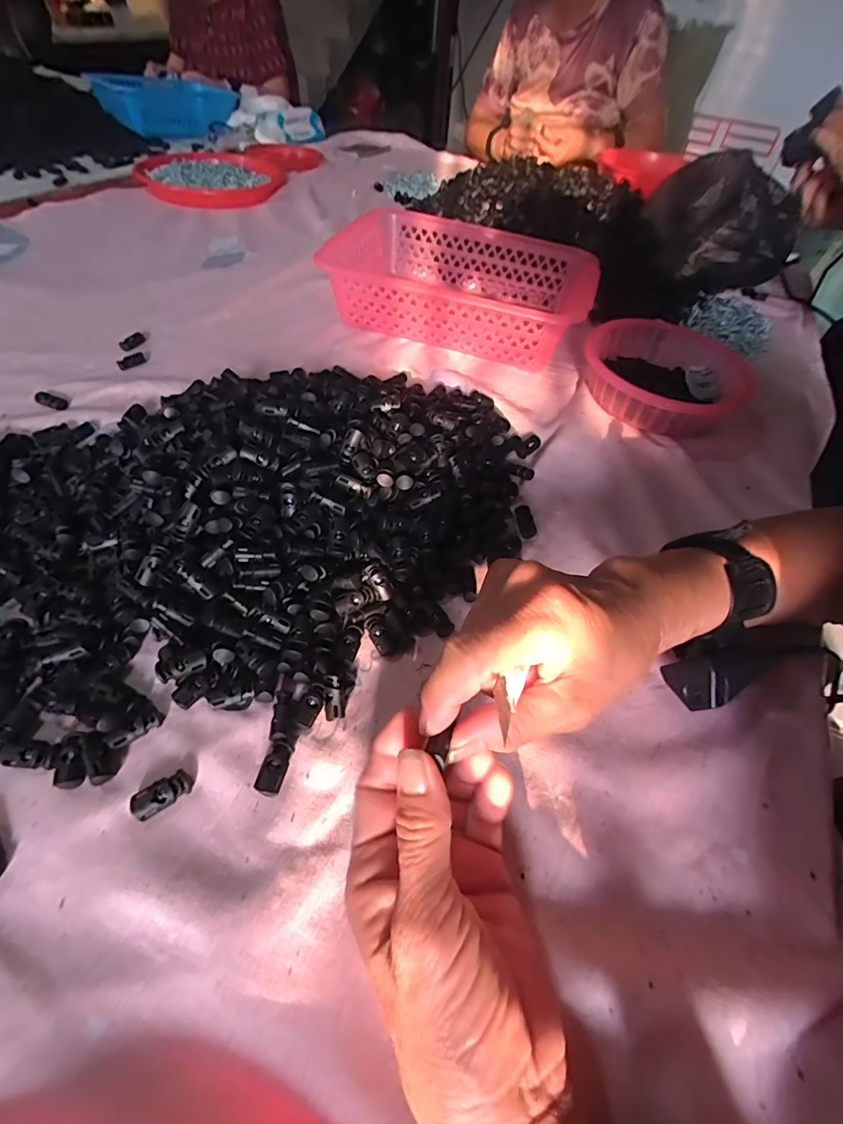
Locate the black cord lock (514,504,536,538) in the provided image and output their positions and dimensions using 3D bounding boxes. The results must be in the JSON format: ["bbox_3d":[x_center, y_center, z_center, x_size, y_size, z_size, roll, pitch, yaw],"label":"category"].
[{"bbox_3d":[0.086,-0.034,0.386,0.015,0.007,0.031,-5,53,-9],"label":"black cord lock"}]

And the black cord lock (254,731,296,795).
[{"bbox_3d":[-0.080,0.111,0.256,0.013,0.009,0.031,14,52,5],"label":"black cord lock"}]

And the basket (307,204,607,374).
[{"bbox_3d":[0.055,-0.347,0.590,0.307,0.075,0.211,17,53,7],"label":"basket"}]

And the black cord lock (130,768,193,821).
[{"bbox_3d":[-0.135,0.121,0.243,0.027,0.008,0.014,-27,60,-24],"label":"black cord lock"}]

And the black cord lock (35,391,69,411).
[{"bbox_3d":[-0.356,-0.155,0.446,0.034,0.006,0.015,18,53,8],"label":"black cord lock"}]

